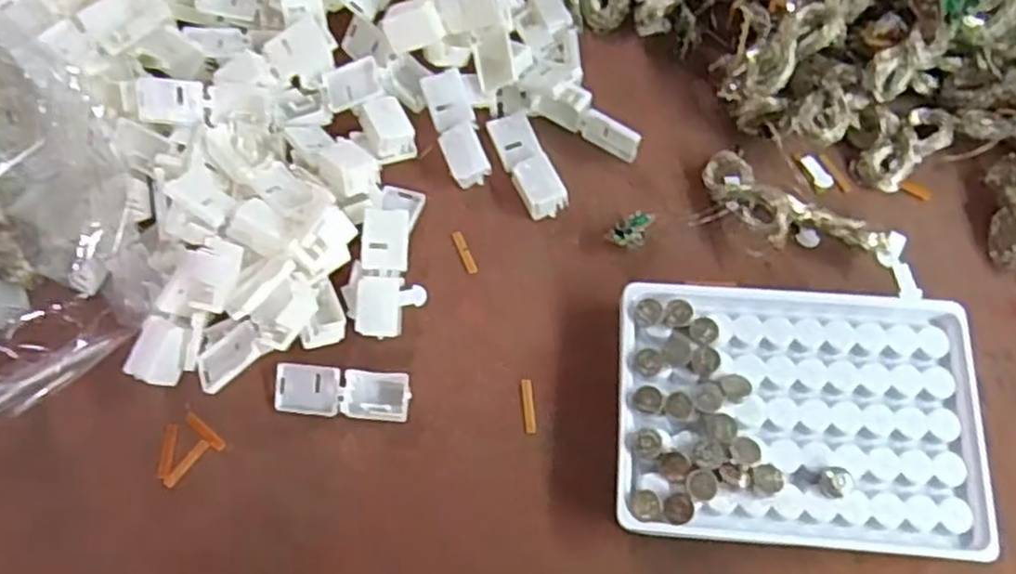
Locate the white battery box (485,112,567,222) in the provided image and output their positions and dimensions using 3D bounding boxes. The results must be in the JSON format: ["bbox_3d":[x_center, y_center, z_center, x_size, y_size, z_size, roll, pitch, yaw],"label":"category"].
[{"bbox_3d":[0.009,-0.058,0.337,0.020,0.009,0.056,-23,75,-4],"label":"white battery box"}]

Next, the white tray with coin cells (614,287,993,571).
[{"bbox_3d":[0.108,0.046,0.278,0.130,0.023,0.097,3,75,3],"label":"white tray with coin cells"}]

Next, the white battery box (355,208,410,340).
[{"bbox_3d":[-0.053,-0.005,0.311,0.019,0.015,0.054,3,75,3],"label":"white battery box"}]

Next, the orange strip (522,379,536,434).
[{"bbox_3d":[0.009,0.048,0.298,0.004,0.004,0.022,-7,74,0],"label":"orange strip"}]

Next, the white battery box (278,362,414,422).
[{"bbox_3d":[-0.069,0.043,0.299,0.055,0.008,0.020,5,75,4],"label":"white battery box"}]

